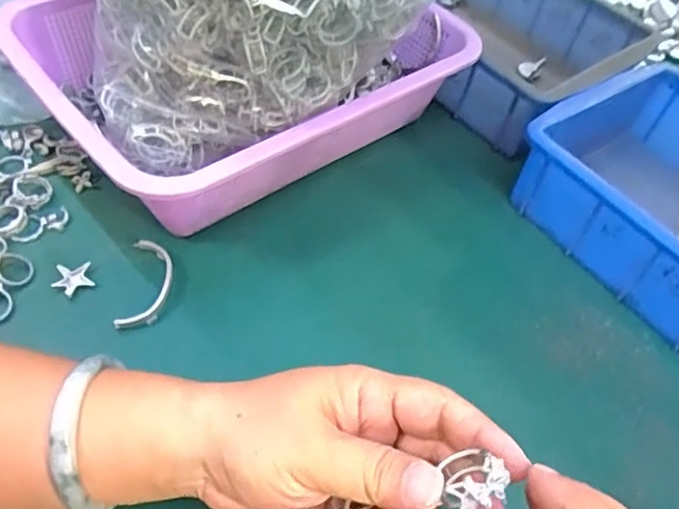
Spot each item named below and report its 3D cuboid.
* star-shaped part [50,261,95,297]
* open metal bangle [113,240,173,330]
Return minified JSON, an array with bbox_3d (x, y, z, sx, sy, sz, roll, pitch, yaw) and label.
[{"bbox_3d":[-0.168,0.015,0.376,0.023,0.004,0.022,-10,55,-12],"label":"star-shaped part"},{"bbox_3d":[-0.120,0.018,0.374,0.026,0.008,0.065,2,53,-4],"label":"open metal bangle"}]

